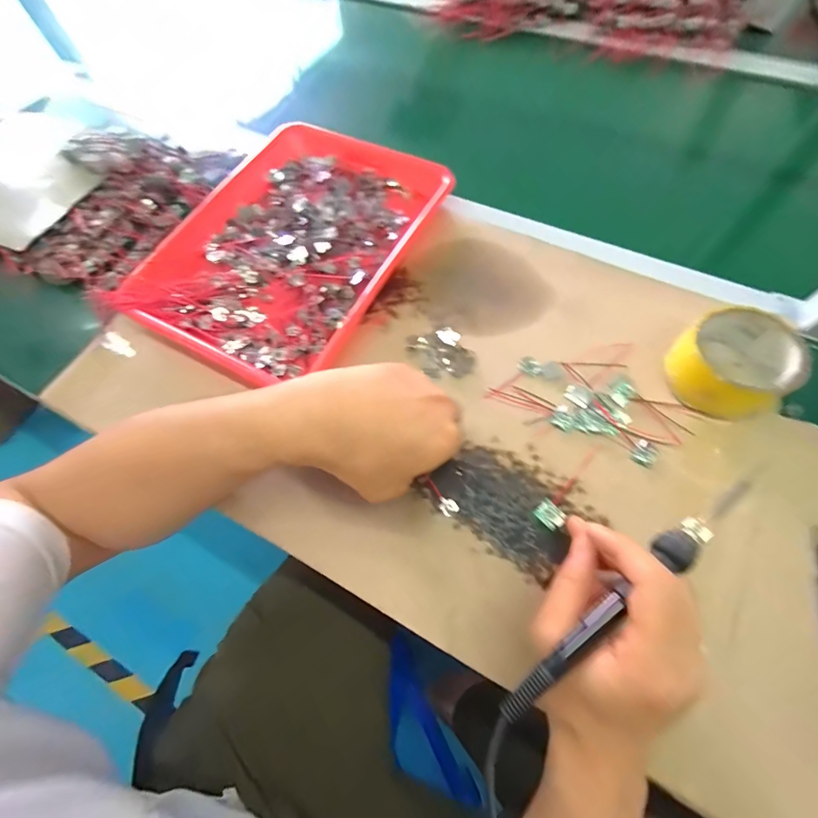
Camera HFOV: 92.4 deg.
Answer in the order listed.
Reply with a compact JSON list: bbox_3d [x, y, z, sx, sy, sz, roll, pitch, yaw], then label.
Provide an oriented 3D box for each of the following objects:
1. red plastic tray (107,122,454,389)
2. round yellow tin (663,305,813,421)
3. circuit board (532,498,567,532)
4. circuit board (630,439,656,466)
[{"bbox_3d":[-0.129,-0.190,0.443,0.247,0.026,0.334,27,70,14],"label":"red plastic tray"},{"bbox_3d":[0.279,-0.040,0.336,0.087,0.045,0.088,-1,66,2],"label":"round yellow tin"},{"bbox_3d":[0.115,0.087,0.321,0.018,0.005,0.023,-37,69,-13],"label":"circuit board"},{"bbox_3d":[0.202,0.038,0.334,0.017,0.004,0.023,35,72,17],"label":"circuit board"}]

